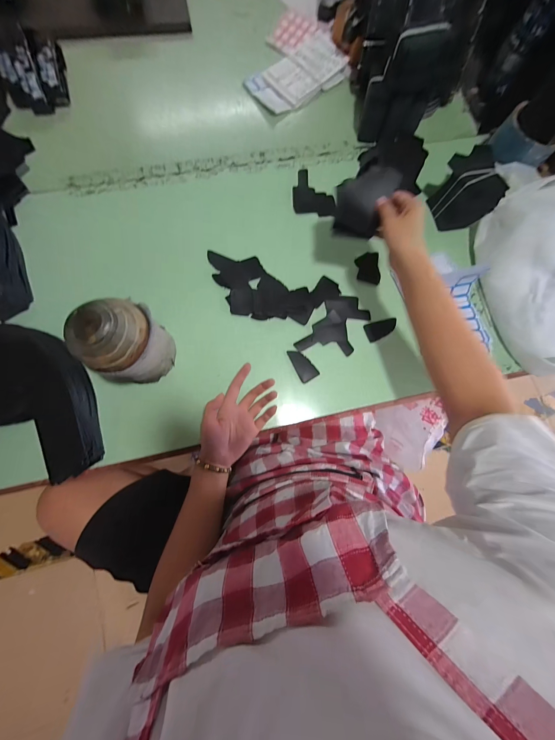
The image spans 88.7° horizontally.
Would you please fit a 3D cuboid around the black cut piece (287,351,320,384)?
[{"bbox_3d":[0.045,-0.010,0.512,0.034,0.004,0.063,-31,83,-7],"label":"black cut piece"}]

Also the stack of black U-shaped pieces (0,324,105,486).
[{"bbox_3d":[-0.401,0.057,0.433,0.224,0.081,0.242,-12,81,-5],"label":"stack of black U-shaped pieces"}]

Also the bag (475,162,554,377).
[{"bbox_3d":[0.506,-0.199,0.496,0.218,0.130,0.381,-13,81,-5],"label":"bag"}]

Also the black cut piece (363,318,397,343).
[{"bbox_3d":[0.195,-0.077,0.534,0.062,0.010,0.033,-20,82,-6],"label":"black cut piece"}]

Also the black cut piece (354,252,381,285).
[{"bbox_3d":[0.176,-0.197,0.549,0.045,0.004,0.062,-1,81,-3],"label":"black cut piece"}]

